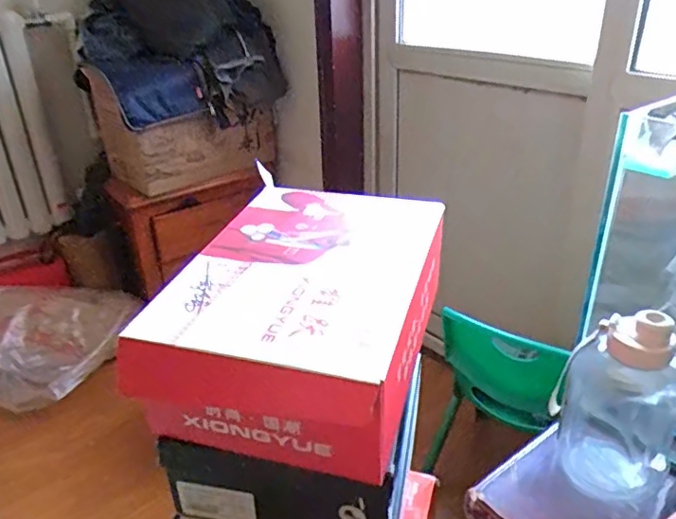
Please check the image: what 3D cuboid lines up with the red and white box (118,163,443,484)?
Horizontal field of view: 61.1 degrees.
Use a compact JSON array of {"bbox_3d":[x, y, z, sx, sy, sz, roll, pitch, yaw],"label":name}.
[{"bbox_3d":[-0.028,0.053,0.603,0.227,0.128,0.317,7,30,16],"label":"red and white box"}]

